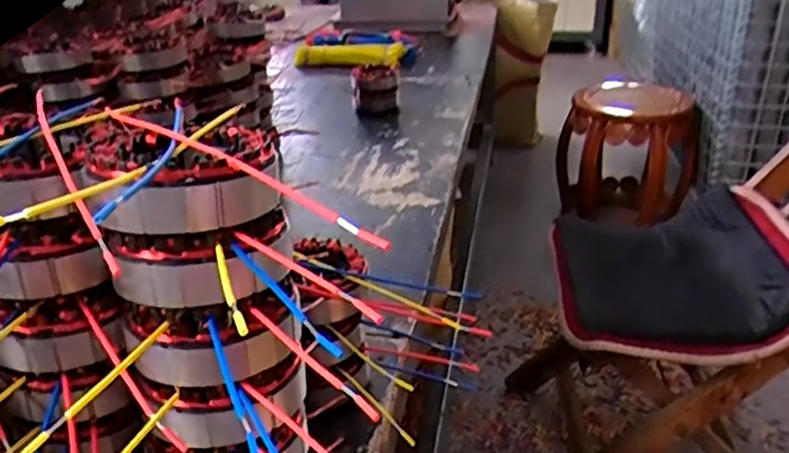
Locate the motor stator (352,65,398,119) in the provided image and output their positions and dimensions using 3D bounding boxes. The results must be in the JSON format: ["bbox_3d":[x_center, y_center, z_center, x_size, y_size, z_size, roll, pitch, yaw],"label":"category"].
[{"bbox_3d":[-0.038,-0.258,1.296,0.085,0.083,0.084,-1,27,1],"label":"motor stator"}]

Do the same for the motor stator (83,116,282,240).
[{"bbox_3d":[-0.097,-0.026,0.321,0.086,0.034,0.087,-1,27,2],"label":"motor stator"}]

